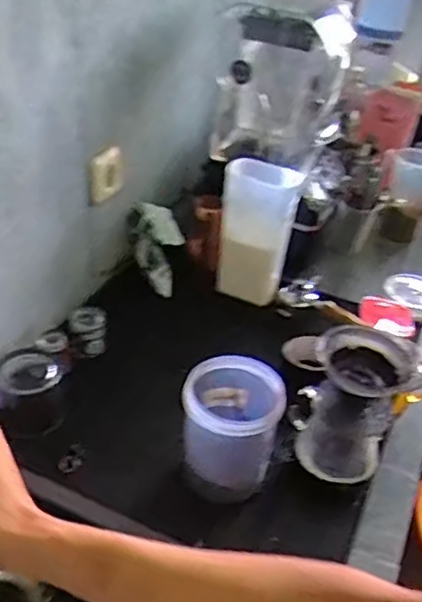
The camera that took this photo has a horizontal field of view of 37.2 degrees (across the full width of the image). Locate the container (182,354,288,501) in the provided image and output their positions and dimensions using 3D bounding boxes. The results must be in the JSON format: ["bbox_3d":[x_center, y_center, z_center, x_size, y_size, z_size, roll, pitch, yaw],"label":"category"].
[{"bbox_3d":[0.023,0.163,0.789,0.113,0.165,0.108,11,36,6],"label":"container"}]

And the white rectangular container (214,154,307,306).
[{"bbox_3d":[0.078,-0.124,1.106,0.126,0.236,0.100,9,35,2],"label":"white rectangular container"}]

